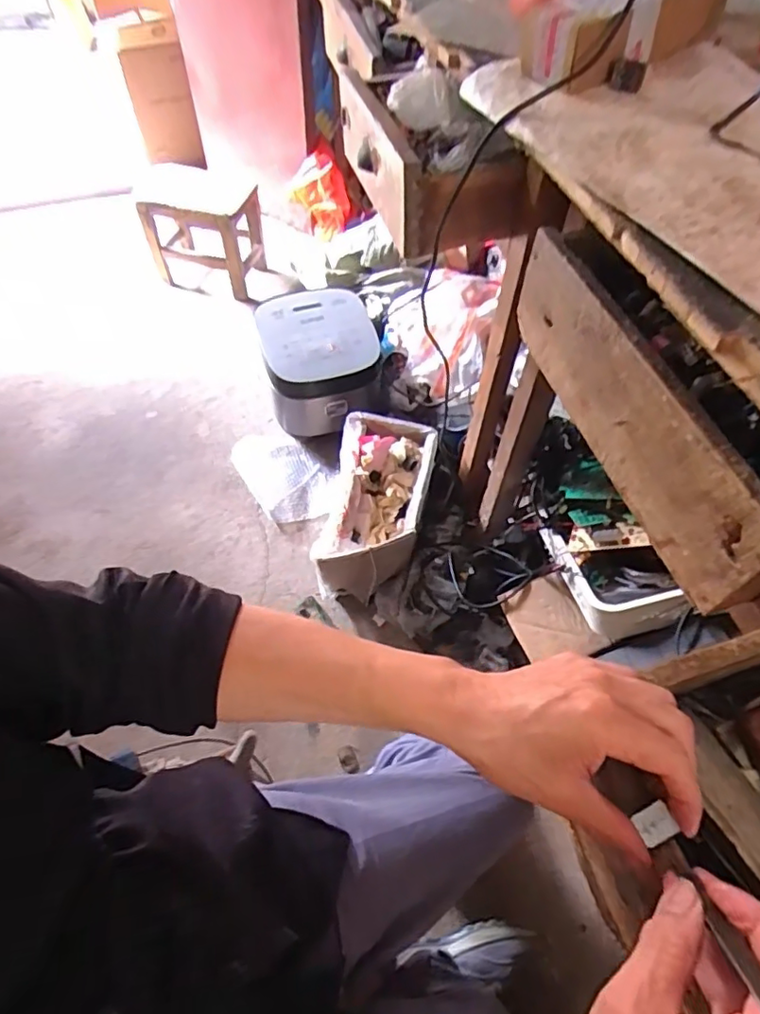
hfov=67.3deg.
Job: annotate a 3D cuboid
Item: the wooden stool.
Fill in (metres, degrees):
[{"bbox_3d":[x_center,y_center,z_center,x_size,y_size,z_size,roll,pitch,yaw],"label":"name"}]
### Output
[{"bbox_3d":[-0.455,-0.711,1.540,0.266,0.251,0.184,17,61,9],"label":"wooden stool"}]

